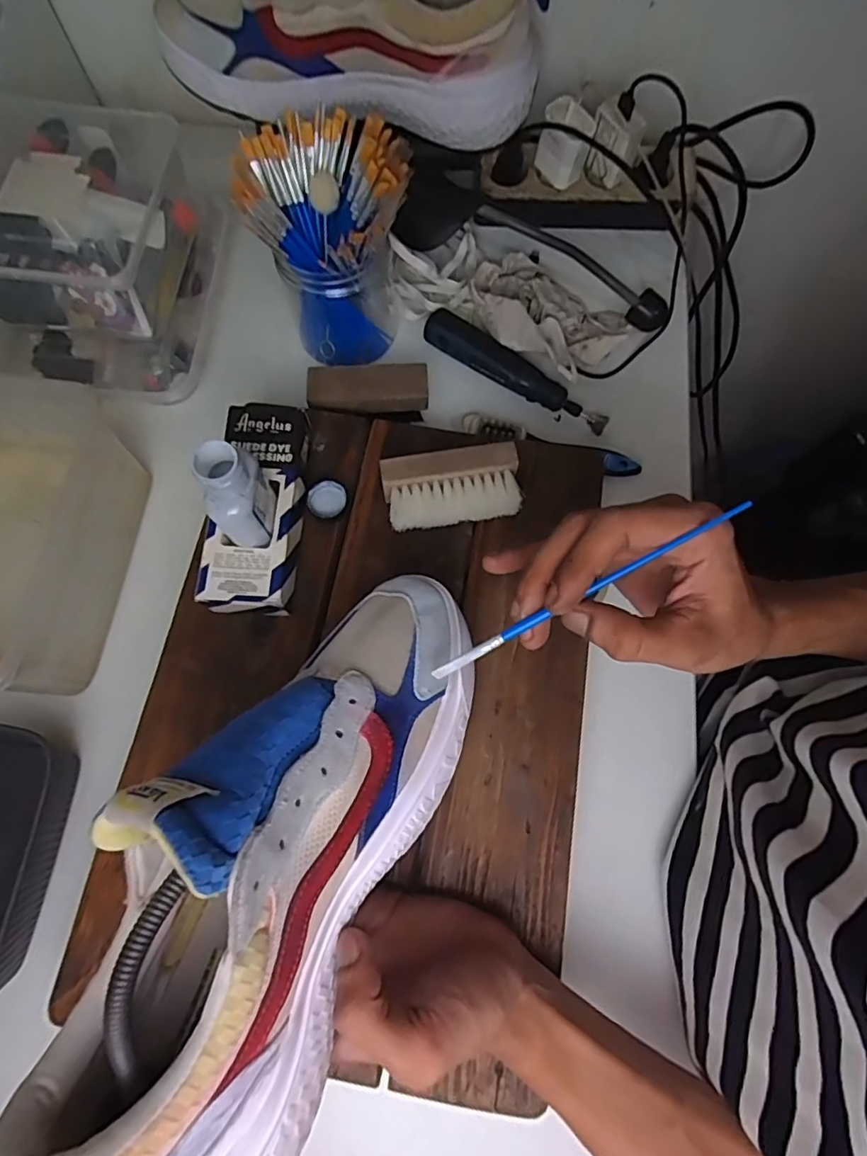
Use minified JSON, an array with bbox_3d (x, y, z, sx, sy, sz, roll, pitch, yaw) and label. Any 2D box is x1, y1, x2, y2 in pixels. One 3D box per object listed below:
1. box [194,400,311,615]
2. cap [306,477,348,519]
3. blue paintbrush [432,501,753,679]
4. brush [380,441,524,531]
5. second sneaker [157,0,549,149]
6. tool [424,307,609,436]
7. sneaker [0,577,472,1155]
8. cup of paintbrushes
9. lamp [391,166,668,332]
[{"bbox_3d":[-0.119,-0.052,0.388,0.058,0.039,0.162,4,73,0],"label":"box"},{"bbox_3d":[-0.076,-0.057,0.403,0.027,0.009,0.029,0,73,-1],"label":"cap"},{"bbox_3d":[0.069,0.009,0.266,0.165,0.004,0.006,-31,74,15],"label":"blue paintbrush"},{"bbox_3d":[0.013,-0.063,0.396,0.092,0.037,0.043,-8,73,-3],"label":"brush"},{"bbox_3d":[-0.063,-0.422,0.430,0.289,0.096,0.094,11,73,2],"label":"second sneaker"},{"bbox_3d":[0.069,-0.175,0.475,0.174,0.020,0.028,33,75,9],"label":"tool"},{"bbox_3d":[-0.059,0.113,0.246,0.105,0.122,0.282,27,65,7],"label":"sneaker"},{"bbox_3d":[-0.076,-0.253,0.437,0.113,0.142,0.101,6,73,1],"label":"cup of paintbrushes"},{"bbox_3d":[0.088,-0.293,0.501,0.261,0.055,0.065,19,73,5],"label":"lamp"}]

